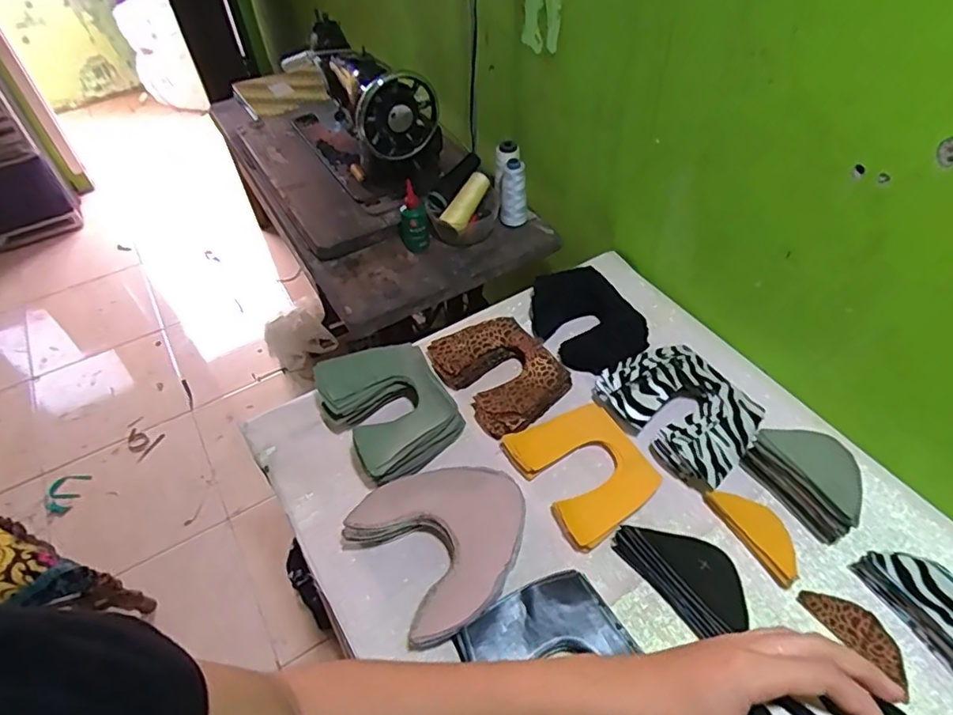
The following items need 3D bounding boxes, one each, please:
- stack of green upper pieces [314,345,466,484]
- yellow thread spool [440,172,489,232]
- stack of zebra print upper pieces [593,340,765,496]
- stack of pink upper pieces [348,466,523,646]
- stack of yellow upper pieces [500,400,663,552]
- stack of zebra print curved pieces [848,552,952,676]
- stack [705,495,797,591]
[{"bbox_3d":[-0.102,0.063,0.709,0.135,0.070,0.165,-29,54,-21],"label":"stack of green upper pieces"},{"bbox_3d":[-0.015,-0.256,0.950,0.038,0.038,0.116,27,74,23],"label":"yellow thread spool"},{"bbox_3d":[0.245,0.060,0.691,0.131,0.044,0.176,-28,54,-20],"label":"stack of zebra print upper pieces"},{"bbox_3d":[-0.028,0.185,0.606,0.173,0.053,0.171,-32,55,-23],"label":"stack of pink upper pieces"},{"bbox_3d":[0.122,0.127,0.661,0.126,0.031,0.157,-25,52,-17],"label":"stack of yellow upper pieces"},{"bbox_3d":[0.424,0.227,0.541,0.054,0.045,0.121,-26,53,-18],"label":"stack of zebra print curved pieces"},{"bbox_3d":[0.295,0.181,0.606,0.041,0.019,0.108,-24,52,-17],"label":"stack"}]

